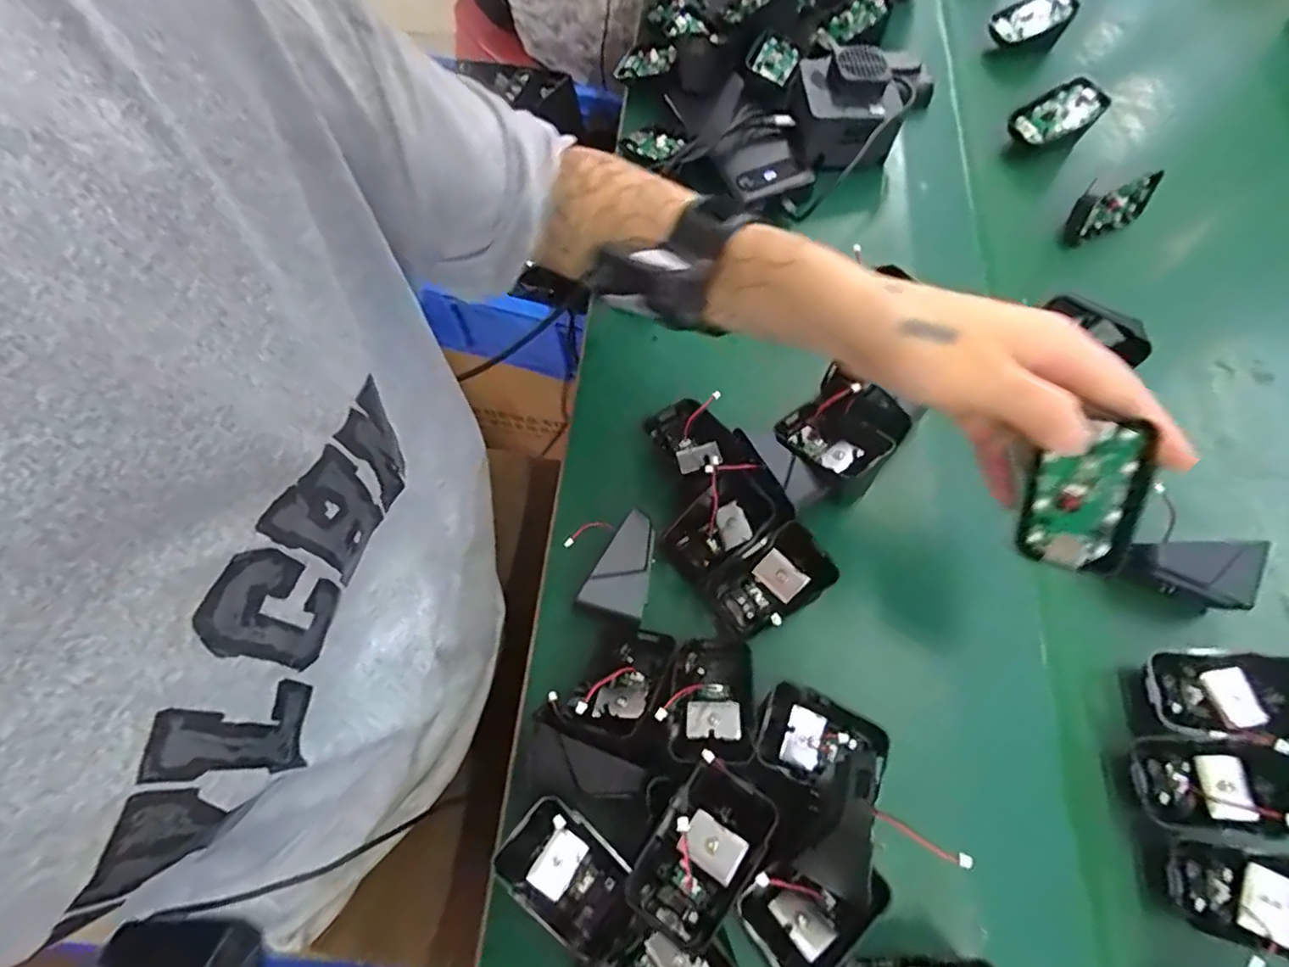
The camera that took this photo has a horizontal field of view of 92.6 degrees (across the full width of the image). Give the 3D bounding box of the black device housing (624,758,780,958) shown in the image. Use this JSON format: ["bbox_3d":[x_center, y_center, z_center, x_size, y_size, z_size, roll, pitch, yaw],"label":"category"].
[{"bbox_3d":[0.025,0.168,0.281,0.042,0.023,0.071,33,70,15],"label":"black device housing"}]

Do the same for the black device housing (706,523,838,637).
[{"bbox_3d":[0.074,0.058,0.358,0.069,0.023,0.045,-43,62,17],"label":"black device housing"}]

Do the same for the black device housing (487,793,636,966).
[{"bbox_3d":[-0.037,0.191,0.302,0.064,0.025,0.045,36,69,16],"label":"black device housing"}]

